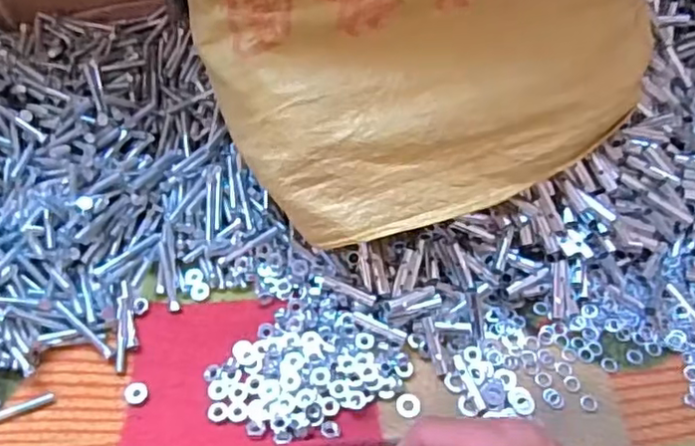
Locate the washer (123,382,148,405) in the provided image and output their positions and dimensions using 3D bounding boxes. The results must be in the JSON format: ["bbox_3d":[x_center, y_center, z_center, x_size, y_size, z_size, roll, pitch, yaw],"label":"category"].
[{"bbox_3d":[-0.155,0.125,0.451,0.017,0.004,0.016,-1,59,-1],"label":"washer"}]

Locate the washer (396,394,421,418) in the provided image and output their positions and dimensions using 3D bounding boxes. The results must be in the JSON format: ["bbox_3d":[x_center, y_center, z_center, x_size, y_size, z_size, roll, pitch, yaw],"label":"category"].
[{"bbox_3d":[0.045,0.134,0.452,0.018,0.004,0.018,0,59,0],"label":"washer"}]

